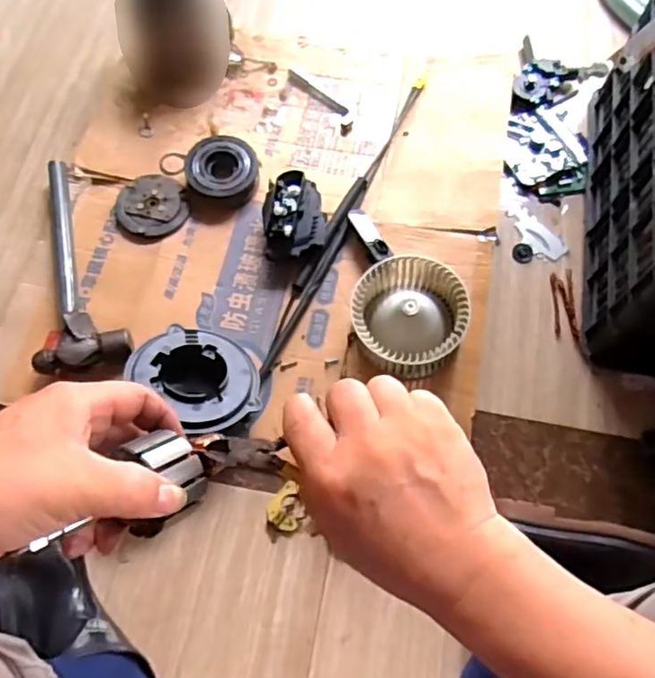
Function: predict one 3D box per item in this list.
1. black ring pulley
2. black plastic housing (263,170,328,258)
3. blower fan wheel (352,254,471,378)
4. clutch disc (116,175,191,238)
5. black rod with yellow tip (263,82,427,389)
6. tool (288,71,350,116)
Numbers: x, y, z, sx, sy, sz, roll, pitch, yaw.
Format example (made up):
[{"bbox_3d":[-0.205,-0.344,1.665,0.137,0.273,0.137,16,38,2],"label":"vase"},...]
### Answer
[{"bbox_3d":[-0.153,-0.245,0.887,0.099,0.045,0.099,-1,65,2],"label":"black ring pulley"},{"bbox_3d":[-0.046,-0.166,0.839,0.084,0.068,0.109,-9,68,-4],"label":"black plastic housing"},{"bbox_3d":[0.104,-0.030,0.770,0.137,0.073,0.140,-1,65,2],"label":"blower fan wheel"},{"bbox_3d":[-0.258,-0.195,0.880,0.096,0.017,0.106,-21,66,-7],"label":"clutch disc"},{"bbox_3d":[0.031,-0.187,0.866,0.028,0.029,0.547,24,69,13],"label":"black rod with yellow tip"},{"bbox_3d":[-0.017,-0.397,0.972,0.130,0.006,0.018,40,73,18],"label":"tool"}]

